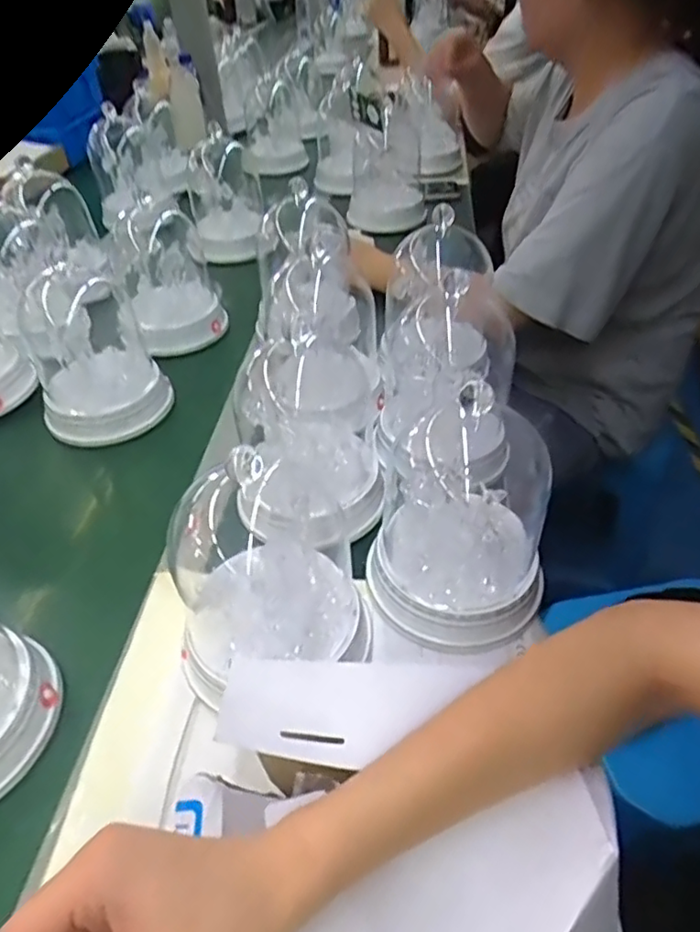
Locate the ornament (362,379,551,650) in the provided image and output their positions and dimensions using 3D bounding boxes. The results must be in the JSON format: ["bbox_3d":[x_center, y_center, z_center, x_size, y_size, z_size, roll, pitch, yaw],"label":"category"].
[{"bbox_3d":[0.091,0.036,0.488,0.152,0.177,0.139,1,43,5],"label":"ornament"}]

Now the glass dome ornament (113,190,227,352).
[{"bbox_3d":[-0.259,-0.276,0.859,0.126,0.173,0.152,-17,45,-15],"label":"glass dome ornament"}]

